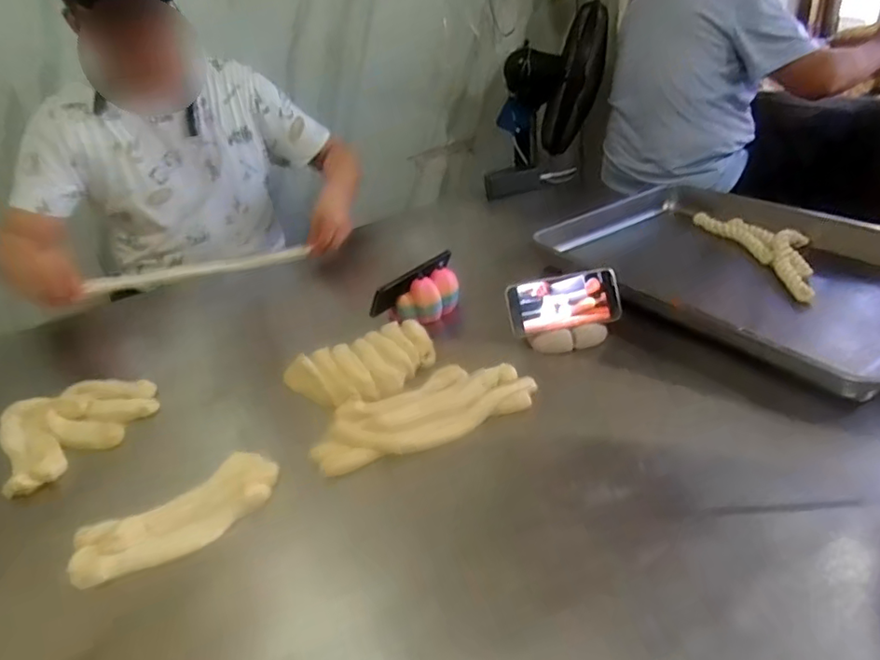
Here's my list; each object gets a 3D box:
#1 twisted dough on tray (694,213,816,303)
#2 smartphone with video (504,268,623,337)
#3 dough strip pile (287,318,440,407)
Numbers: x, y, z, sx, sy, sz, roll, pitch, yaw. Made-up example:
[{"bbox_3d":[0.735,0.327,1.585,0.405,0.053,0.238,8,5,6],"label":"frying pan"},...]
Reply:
[{"bbox_3d":[0.527,-0.141,0.919,0.097,0.035,0.294,-10,32,-2],"label":"twisted dough on tray"},{"bbox_3d":[0.171,-0.039,0.794,0.152,0.075,0.016,-12,-6,-4],"label":"smartphone with video"},{"bbox_3d":[-0.101,0.045,0.785,0.195,0.036,0.117,-23,35,-22],"label":"dough strip pile"}]

